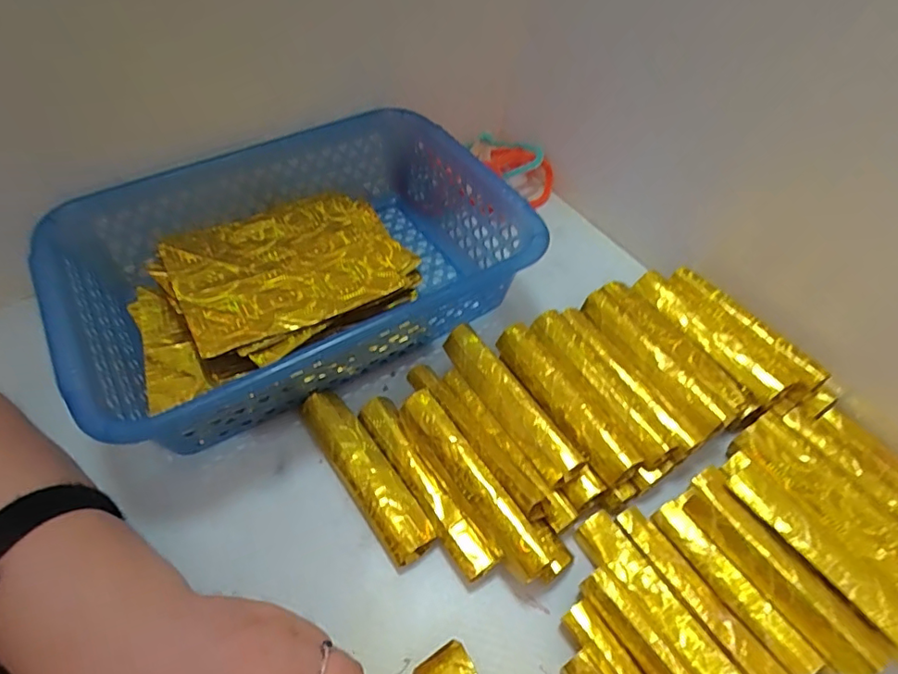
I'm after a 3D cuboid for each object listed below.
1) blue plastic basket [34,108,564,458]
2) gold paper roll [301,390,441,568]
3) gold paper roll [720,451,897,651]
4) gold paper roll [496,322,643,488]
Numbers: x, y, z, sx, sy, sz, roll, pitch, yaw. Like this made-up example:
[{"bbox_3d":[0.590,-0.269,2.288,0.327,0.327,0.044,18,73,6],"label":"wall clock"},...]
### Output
[{"bbox_3d":[-0.113,-0.057,0.420,0.329,0.079,0.225,-26,56,-20],"label":"blue plastic basket"},{"bbox_3d":[-0.056,0.089,0.356,0.031,0.019,0.130,-30,57,-23],"label":"gold paper roll"},{"bbox_3d":[0.207,0.121,0.305,0.024,0.021,0.122,-26,56,-20],"label":"gold paper roll"},{"bbox_3d":[0.077,0.043,0.369,0.026,0.018,0.129,-24,55,-19],"label":"gold paper roll"}]

